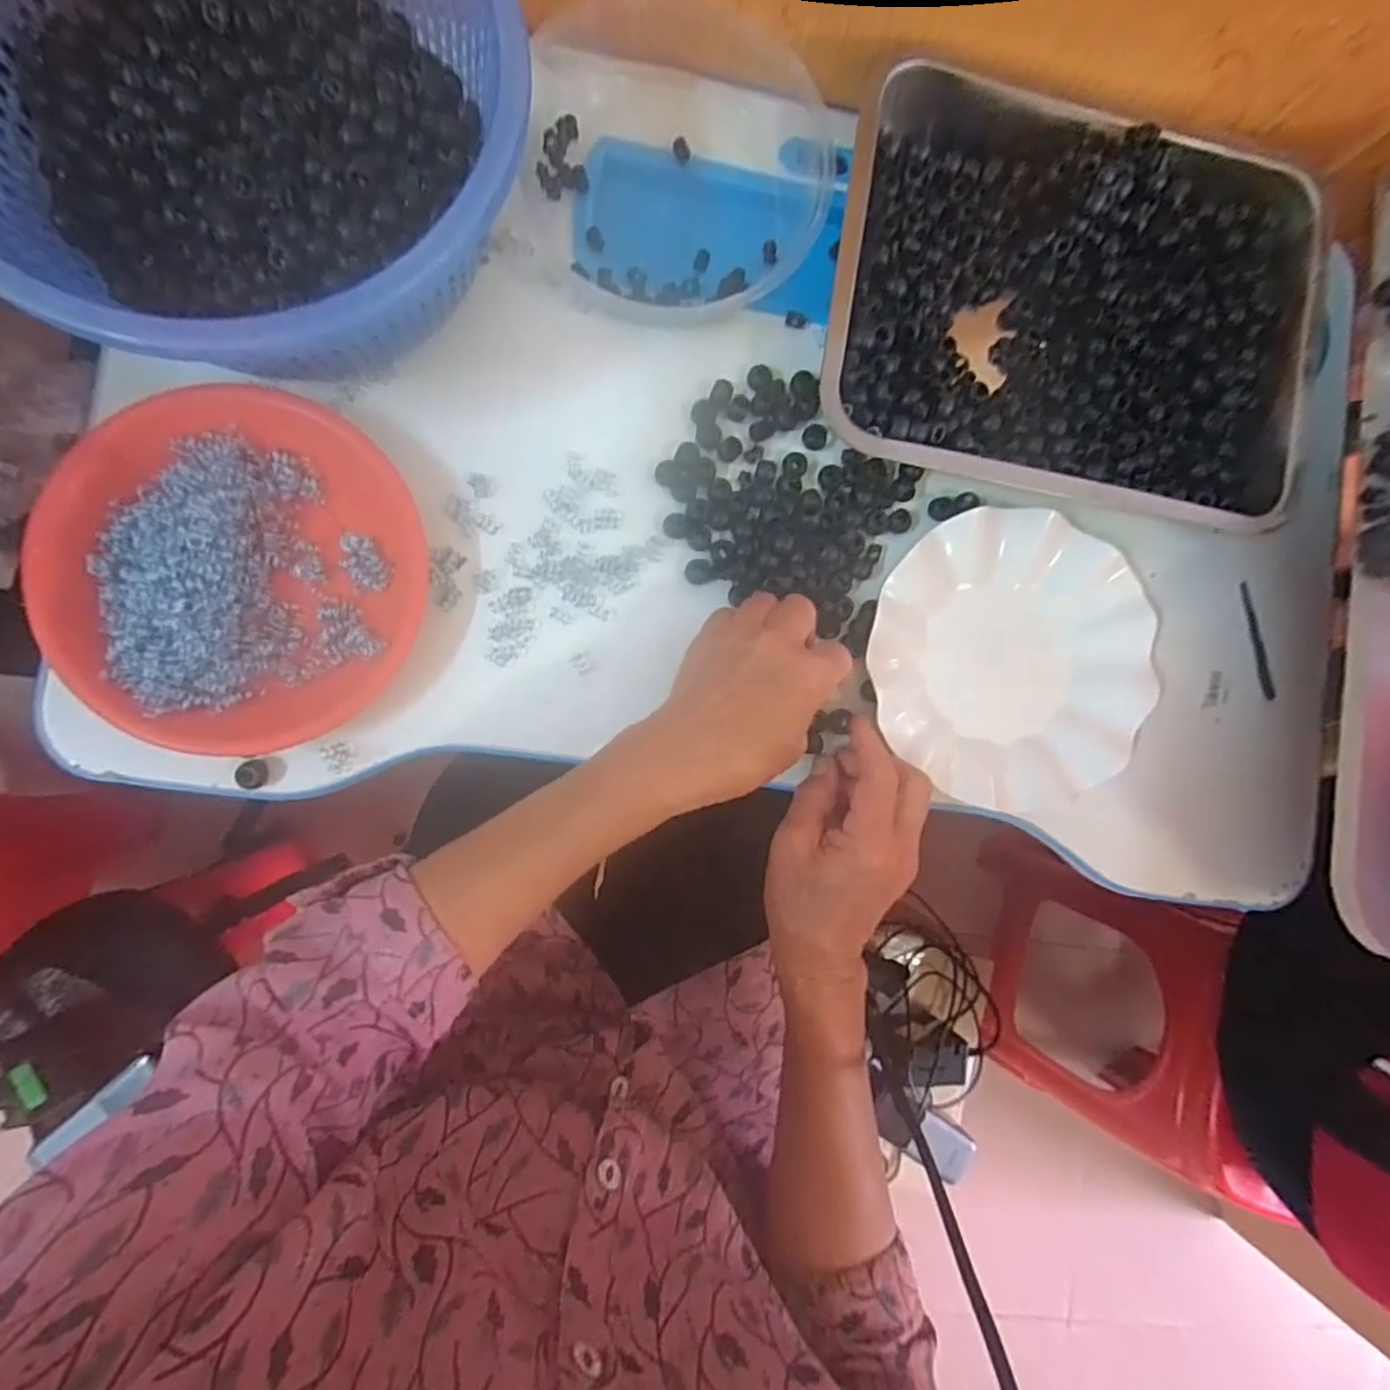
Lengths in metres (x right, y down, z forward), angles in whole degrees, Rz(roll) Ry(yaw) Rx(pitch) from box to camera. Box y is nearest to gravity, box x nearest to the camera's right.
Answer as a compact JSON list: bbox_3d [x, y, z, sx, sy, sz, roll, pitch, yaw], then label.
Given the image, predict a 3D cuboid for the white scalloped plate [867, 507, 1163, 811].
[{"bbox_3d":[0.197,-0.022,0.415,0.175,0.021,0.175,0,88,-7],"label":"white scalloped plate"}]

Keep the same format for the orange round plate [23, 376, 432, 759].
[{"bbox_3d":[-0.246,-0.069,0.357,0.186,0.033,0.187,0,88,-7],"label":"orange round plate"}]

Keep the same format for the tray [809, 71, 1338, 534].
[{"bbox_3d":[0.233,-0.236,0.411,0.298,0.046,0.231,10,87,-7],"label":"tray"}]

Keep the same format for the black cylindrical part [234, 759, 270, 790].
[{"bbox_3d":[-0.246,0.044,0.368,0.014,0.009,0.016,9,87,-7],"label":"black cylindrical part"}]

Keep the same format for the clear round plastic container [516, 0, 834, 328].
[{"bbox_3d":[-0.005,-0.314,0.392,0.178,0.043,0.172,1,88,-7],"label":"clear round plastic container"}]

